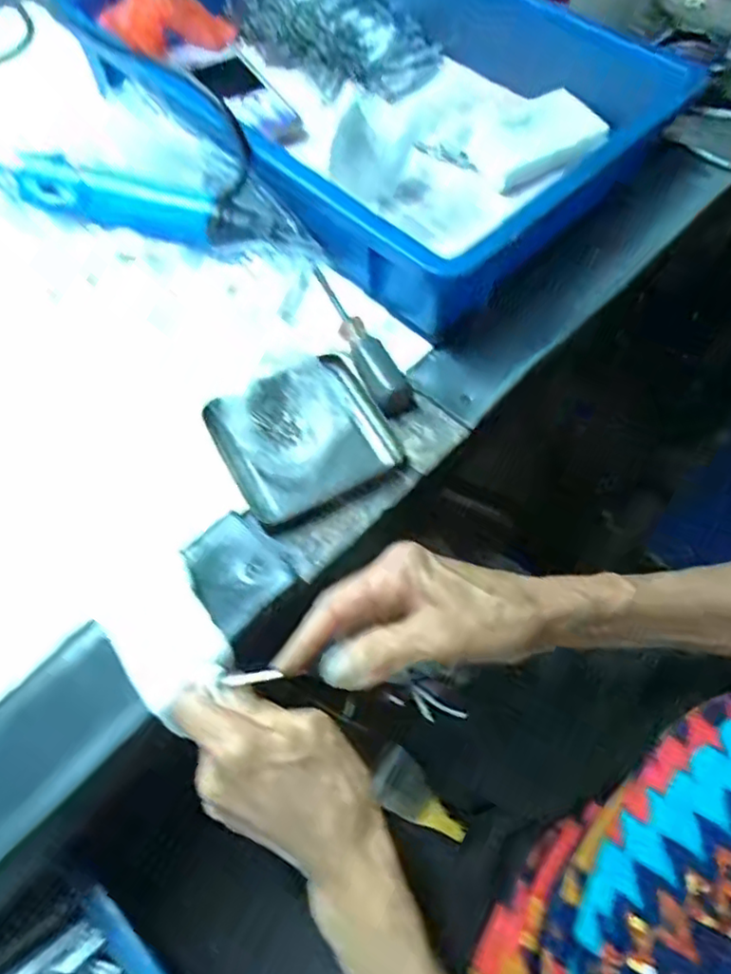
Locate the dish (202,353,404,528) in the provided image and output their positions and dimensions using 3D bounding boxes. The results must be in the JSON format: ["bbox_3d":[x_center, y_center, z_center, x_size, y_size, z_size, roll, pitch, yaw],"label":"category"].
[{"bbox_3d":[-0.035,-0.033,0.388,0.099,0.024,0.087,-28,65,-16],"label":"dish"}]

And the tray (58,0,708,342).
[{"bbox_3d":[-0.017,-0.338,0.523,0.479,0.092,0.319,38,67,18],"label":"tray"}]

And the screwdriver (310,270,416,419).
[{"bbox_3d":[-0.006,-0.099,0.419,0.023,0.017,0.127,-21,63,-12],"label":"screwdriver"}]

